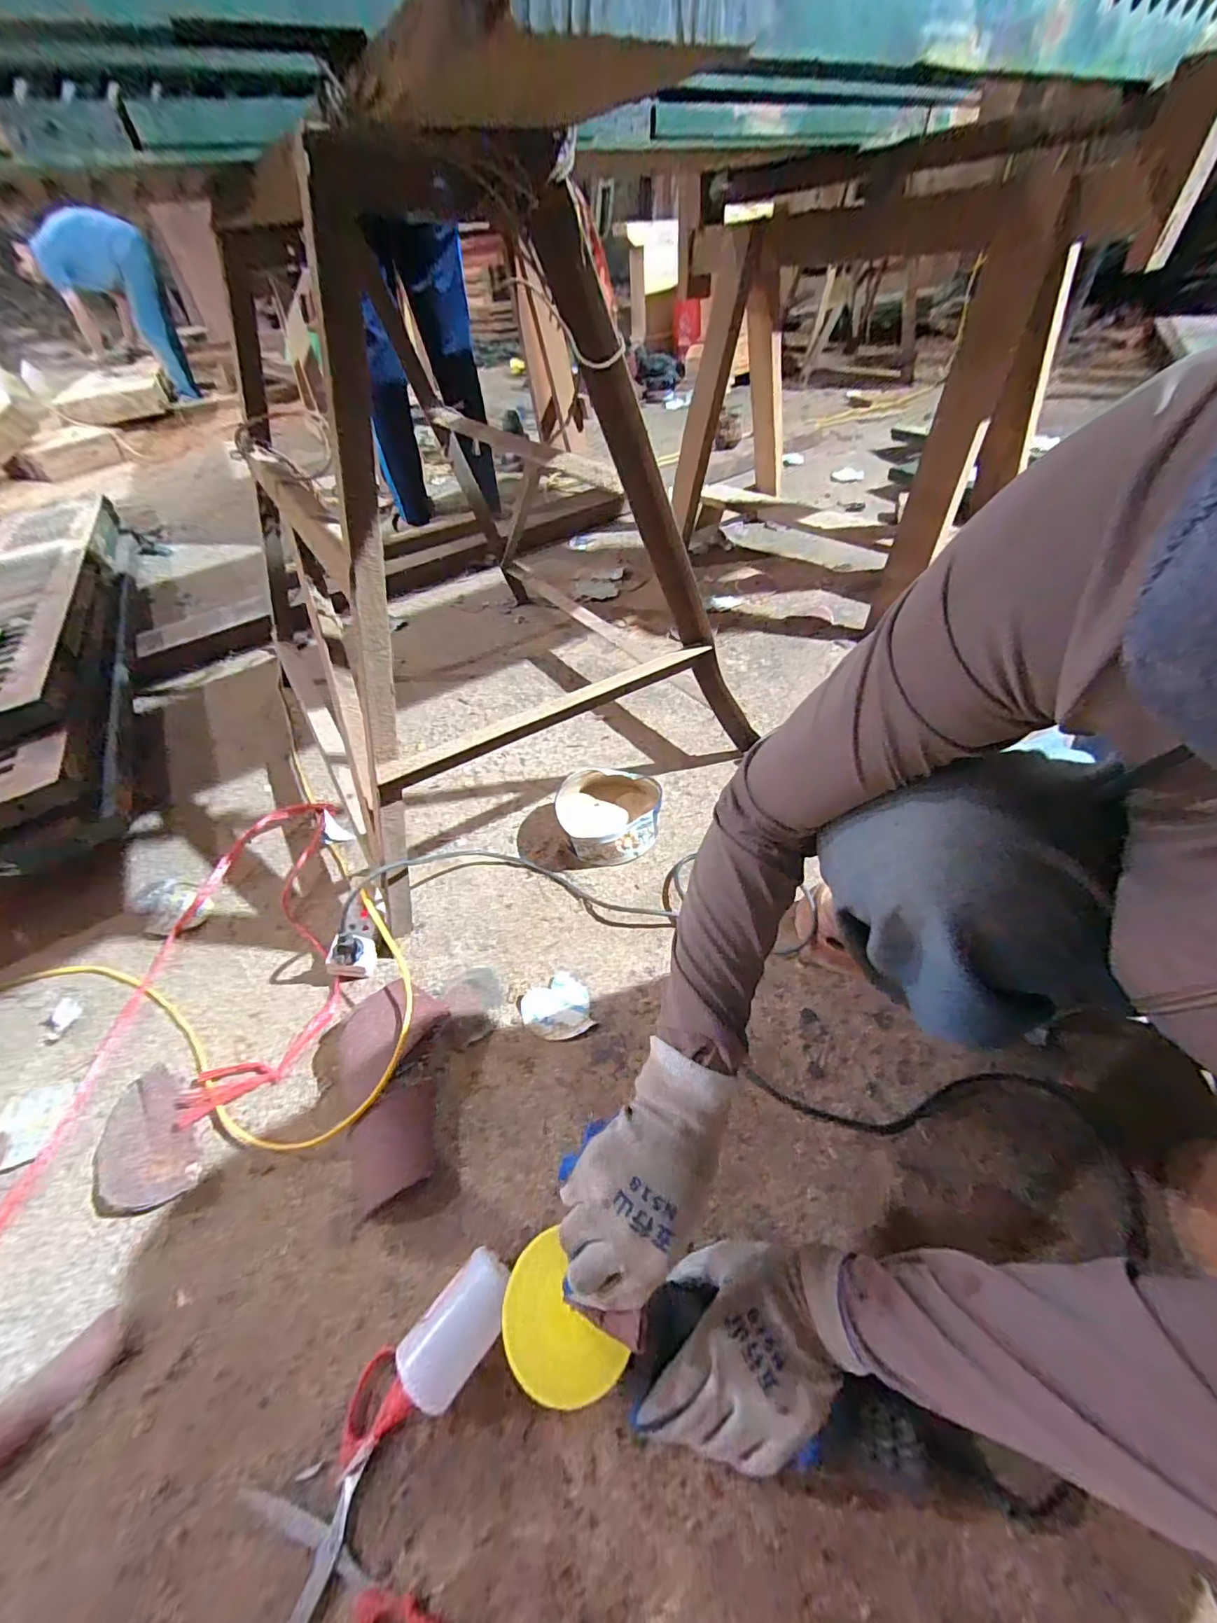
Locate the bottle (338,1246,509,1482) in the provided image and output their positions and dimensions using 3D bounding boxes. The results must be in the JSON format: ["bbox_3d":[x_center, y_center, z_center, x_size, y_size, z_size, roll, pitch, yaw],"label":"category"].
[{"bbox_3d":[-0.135,0.427,0.410,0.063,0.044,0.143,31,57,29],"label":"bottle"}]

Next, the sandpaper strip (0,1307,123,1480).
[{"bbox_3d":[-0.474,0.492,0.410,0.043,0.006,0.163,32,57,30],"label":"sandpaper strip"}]

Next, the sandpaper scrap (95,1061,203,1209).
[{"bbox_3d":[-0.479,0.343,0.539,0.084,0.020,0.140,-30,52,-21],"label":"sandpaper scrap"}]

